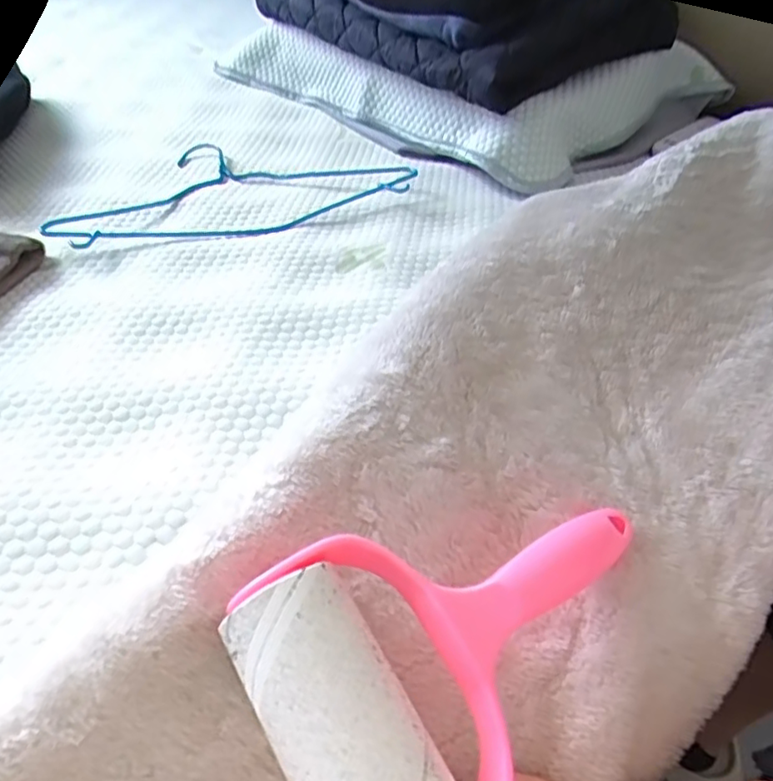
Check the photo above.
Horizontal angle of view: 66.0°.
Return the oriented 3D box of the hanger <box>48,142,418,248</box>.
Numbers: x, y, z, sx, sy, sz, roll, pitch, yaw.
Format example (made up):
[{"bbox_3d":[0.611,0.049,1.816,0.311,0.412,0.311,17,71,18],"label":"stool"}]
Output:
[{"bbox_3d":[-0.179,-0.244,0.686,0.391,0.023,0.250,-15,44,-22],"label":"hanger"}]

